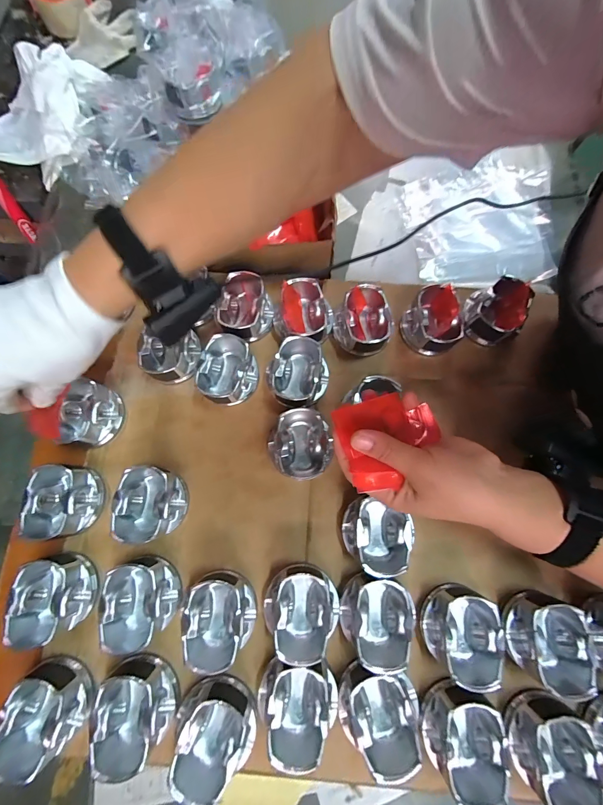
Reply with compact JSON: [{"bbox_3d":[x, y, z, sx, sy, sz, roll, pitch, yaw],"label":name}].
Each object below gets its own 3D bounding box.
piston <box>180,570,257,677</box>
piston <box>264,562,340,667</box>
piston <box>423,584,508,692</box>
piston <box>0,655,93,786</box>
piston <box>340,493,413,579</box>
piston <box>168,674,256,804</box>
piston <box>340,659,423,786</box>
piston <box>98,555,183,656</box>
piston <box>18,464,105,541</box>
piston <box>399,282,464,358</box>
[{"bbox_3d":[-0.077,0.197,0.301,0.066,0.043,0.070,0,76,-1],"label":"piston"},{"bbox_3d":[0.001,0.194,0.304,0.067,0.042,0.073,0,76,-1],"label":"piston"},{"bbox_3d":[0.146,0.210,0.298,0.062,0.042,0.067,0,76,-1],"label":"piston"},{"bbox_3d":[-0.225,0.271,0.282,0.061,0.050,0.064,0,76,-1],"label":"piston"},{"bbox_3d":[0.074,0.131,0.319,0.066,0.039,0.061,0,76,-1],"label":"piston"},{"bbox_3d":[-0.076,0.287,0.281,0.071,0.049,0.073,12,76,2],"label":"piston"},{"bbox_3d":[0.069,0.270,0.285,0.071,0.044,0.065,0,76,-1],"label":"piston"},{"bbox_3d":[-0.153,0.187,0.308,0.064,0.046,0.073,-26,78,-7],"label":"piston"},{"bbox_3d":[-0.242,0.100,0.333,0.059,0.043,0.070,-1,76,-1],"label":"piston"},{"bbox_3d":[0.152,-0.092,0.379,0.056,0.048,0.073,-13,76,-4],"label":"piston"}]

